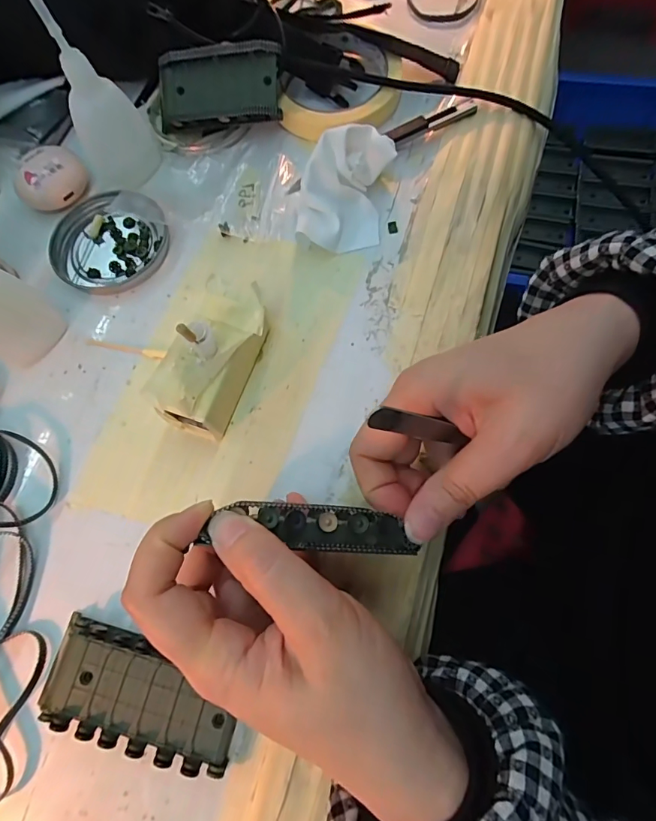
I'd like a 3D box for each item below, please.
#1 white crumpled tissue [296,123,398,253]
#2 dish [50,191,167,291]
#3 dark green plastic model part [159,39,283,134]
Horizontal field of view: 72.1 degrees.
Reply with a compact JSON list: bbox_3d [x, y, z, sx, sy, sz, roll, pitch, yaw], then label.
[{"bbox_3d":[0.010,-0.142,0.288,0.052,0.034,0.076,10,72,9],"label":"white crumpled tissue"},{"bbox_3d":[-0.147,-0.116,0.307,0.075,0.011,0.074,-2,70,5],"label":"dish"},{"bbox_3d":[-0.078,-0.226,0.314,0.092,0.012,0.046,4,105,15],"label":"dark green plastic model part"}]

